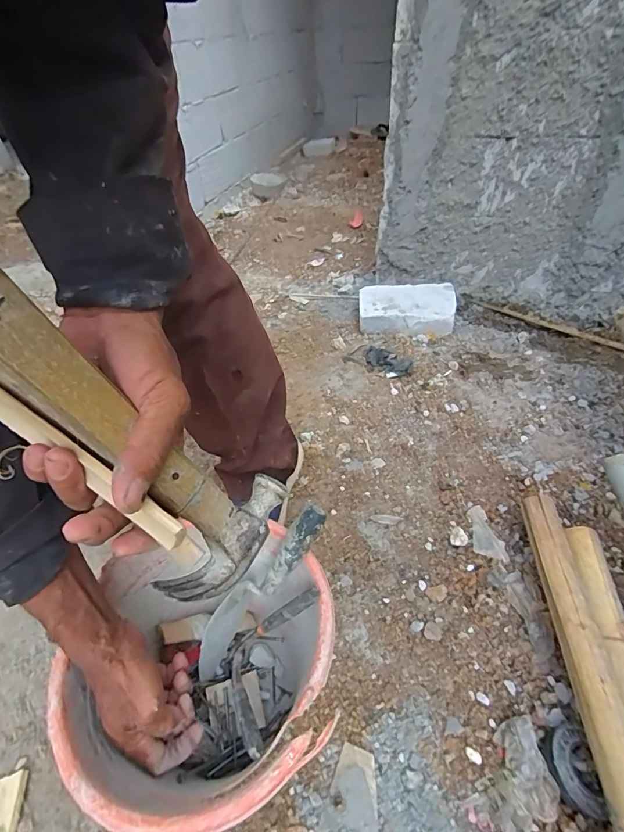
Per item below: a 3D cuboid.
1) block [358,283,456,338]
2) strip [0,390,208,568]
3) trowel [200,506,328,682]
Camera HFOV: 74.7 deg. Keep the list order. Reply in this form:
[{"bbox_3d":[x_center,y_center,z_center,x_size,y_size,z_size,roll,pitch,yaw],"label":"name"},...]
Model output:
[{"bbox_3d":[0.287,-0.319,1.240,0.283,0.074,0.197,1,42,8],"label":"block"},{"bbox_3d":[-0.157,0.021,0.254,0.223,0.030,0.011,34,52,8],"label":"strip"},{"bbox_3d":[-0.073,0.219,0.496,0.074,0.285,0.038,18,25,-39],"label":"trowel"}]

